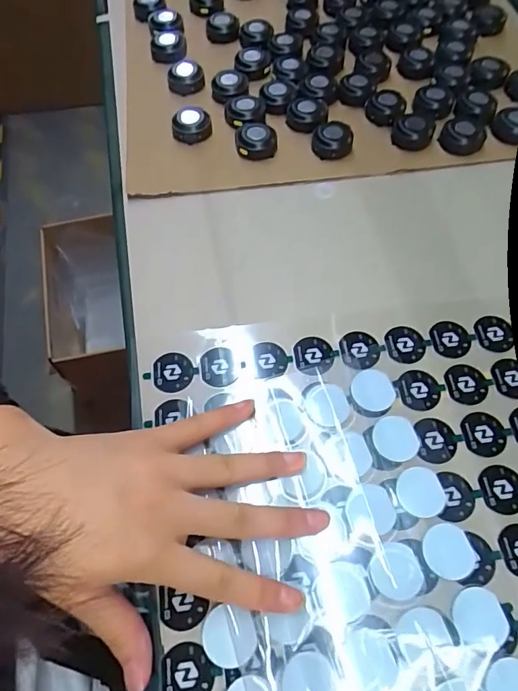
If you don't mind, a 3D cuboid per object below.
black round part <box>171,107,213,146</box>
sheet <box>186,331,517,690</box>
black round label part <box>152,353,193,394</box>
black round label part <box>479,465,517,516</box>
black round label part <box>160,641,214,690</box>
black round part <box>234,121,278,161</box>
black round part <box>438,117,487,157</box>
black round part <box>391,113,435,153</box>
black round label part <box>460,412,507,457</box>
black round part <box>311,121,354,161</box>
[{"bbox_3d":[-0.051,-0.167,0.357,0.029,0.015,0.029,0,63,1],"label":"black round part"},{"bbox_3d":[0.042,0.115,0.213,0.136,0.017,0.290,-15,64,-8],"label":"sheet"},{"bbox_3d":[-0.050,0.015,0.271,0.022,0.004,0.024,-1,64,2],"label":"black round label part"},{"bbox_3d":[0.125,0.073,0.241,0.024,0.004,0.024,0,63,1],"label":"black round label part"},{"bbox_3d":[-0.032,0.143,0.205,0.022,0.004,0.023,0,63,1],"label":"black round label part"},{"bbox_3d":[-0.002,-0.151,0.345,0.030,0.012,0.027,3,63,2],"label":"black round part"},{"bbox_3d":[0.150,-0.154,0.344,0.032,0.011,0.028,-43,69,-17],"label":"black round part"},{"bbox_3d":[0.113,-0.157,0.347,0.029,0.013,0.029,0,63,1],"label":"black round part"},{"bbox_3d":[0.121,0.048,0.255,0.023,0.004,0.023,0,63,1],"label":"black round label part"},{"bbox_3d":[0.054,-0.151,0.346,0.029,0.014,0.028,0,63,1],"label":"black round part"}]

